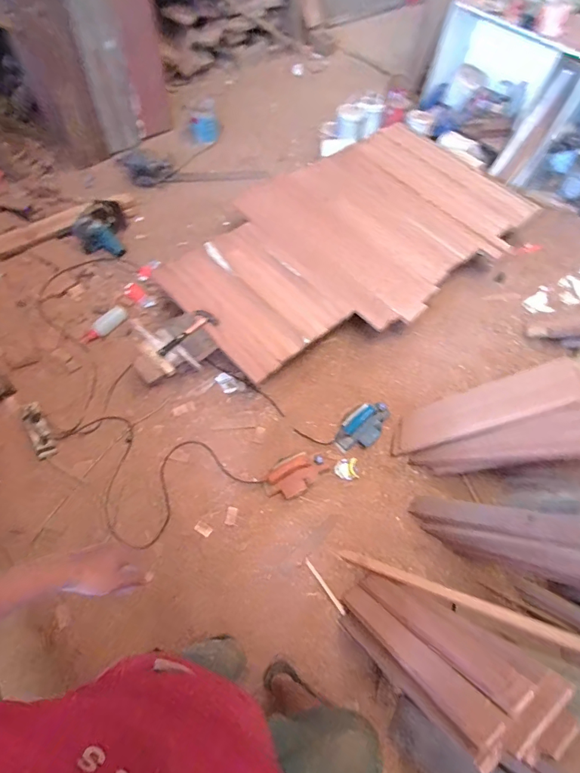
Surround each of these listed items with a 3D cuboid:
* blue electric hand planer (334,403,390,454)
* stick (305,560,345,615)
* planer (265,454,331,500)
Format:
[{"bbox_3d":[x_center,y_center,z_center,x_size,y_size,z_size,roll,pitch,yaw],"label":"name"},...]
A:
[{"bbox_3d":[0.299,0.149,1.646,0.147,0.125,0.267,33,64,15],"label":"blue electric hand planer"},{"bbox_3d":[0.117,0.673,1.373,0.014,0.015,0.200,-31,65,-19],"label":"stick"},{"bbox_3d":[0.032,0.330,1.515,0.250,0.114,0.122,-25,64,-16],"label":"planer"}]

